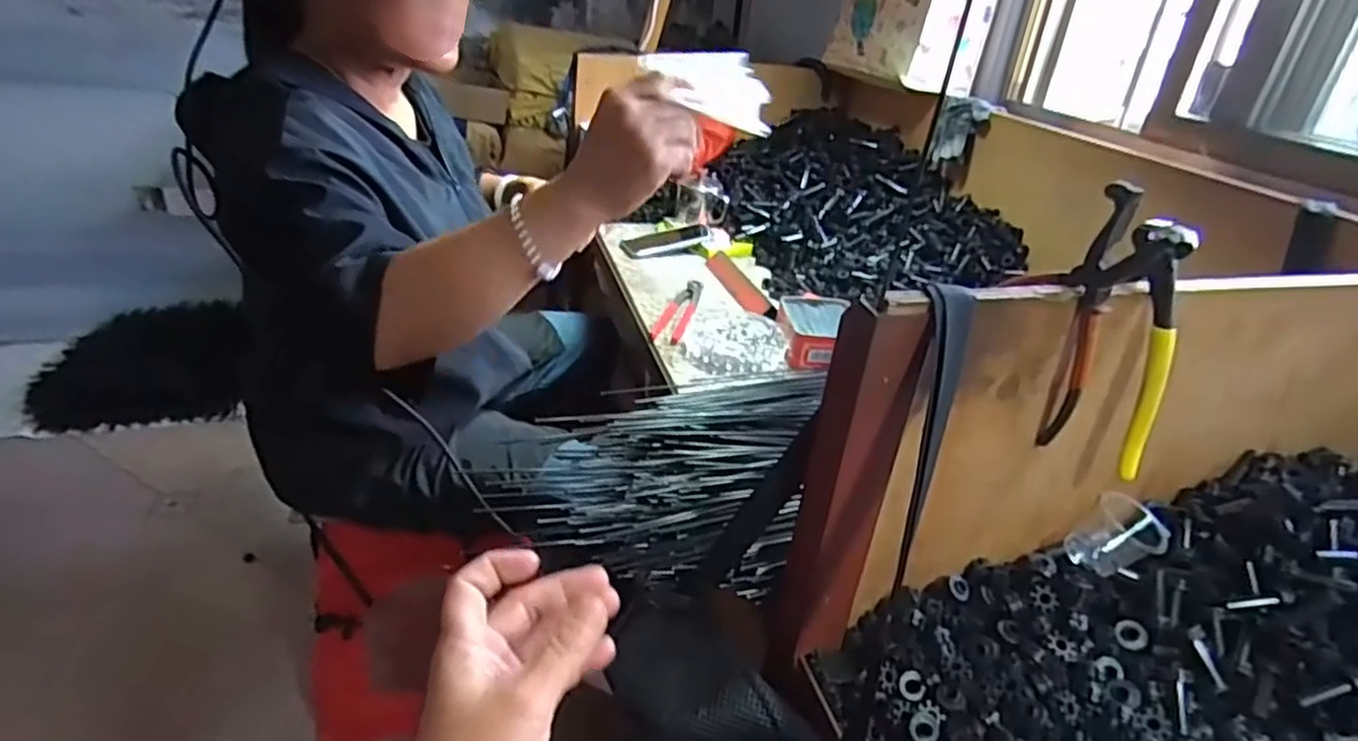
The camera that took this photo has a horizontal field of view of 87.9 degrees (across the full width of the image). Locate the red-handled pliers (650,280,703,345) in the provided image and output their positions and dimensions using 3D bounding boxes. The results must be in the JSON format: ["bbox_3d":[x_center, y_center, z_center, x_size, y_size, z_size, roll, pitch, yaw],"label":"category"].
[{"bbox_3d":[0.001,-0.089,1.009,0.045,0.014,0.198,10,29,6],"label":"red-handled pliers"}]

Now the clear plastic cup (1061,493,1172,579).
[{"bbox_3d":[0.316,0.124,0.517,0.062,0.039,0.046,-25,40,-1],"label":"clear plastic cup"}]

